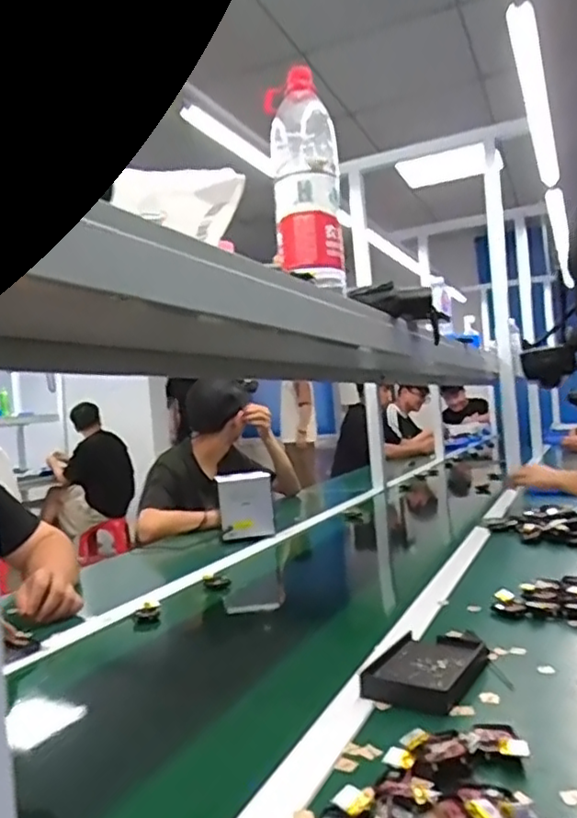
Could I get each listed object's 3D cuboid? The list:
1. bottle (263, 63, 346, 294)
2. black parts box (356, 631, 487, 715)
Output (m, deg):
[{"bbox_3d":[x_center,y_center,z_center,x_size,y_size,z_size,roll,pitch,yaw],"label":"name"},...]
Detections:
[{"bbox_3d":[0.021,-0.301,0.880,0.088,0.271,0.092,-4,0,-6],"label":"bottle"},{"bbox_3d":[0.146,0.268,0.678,0.095,0.023,0.163,-4,0,31],"label":"black parts box"}]

